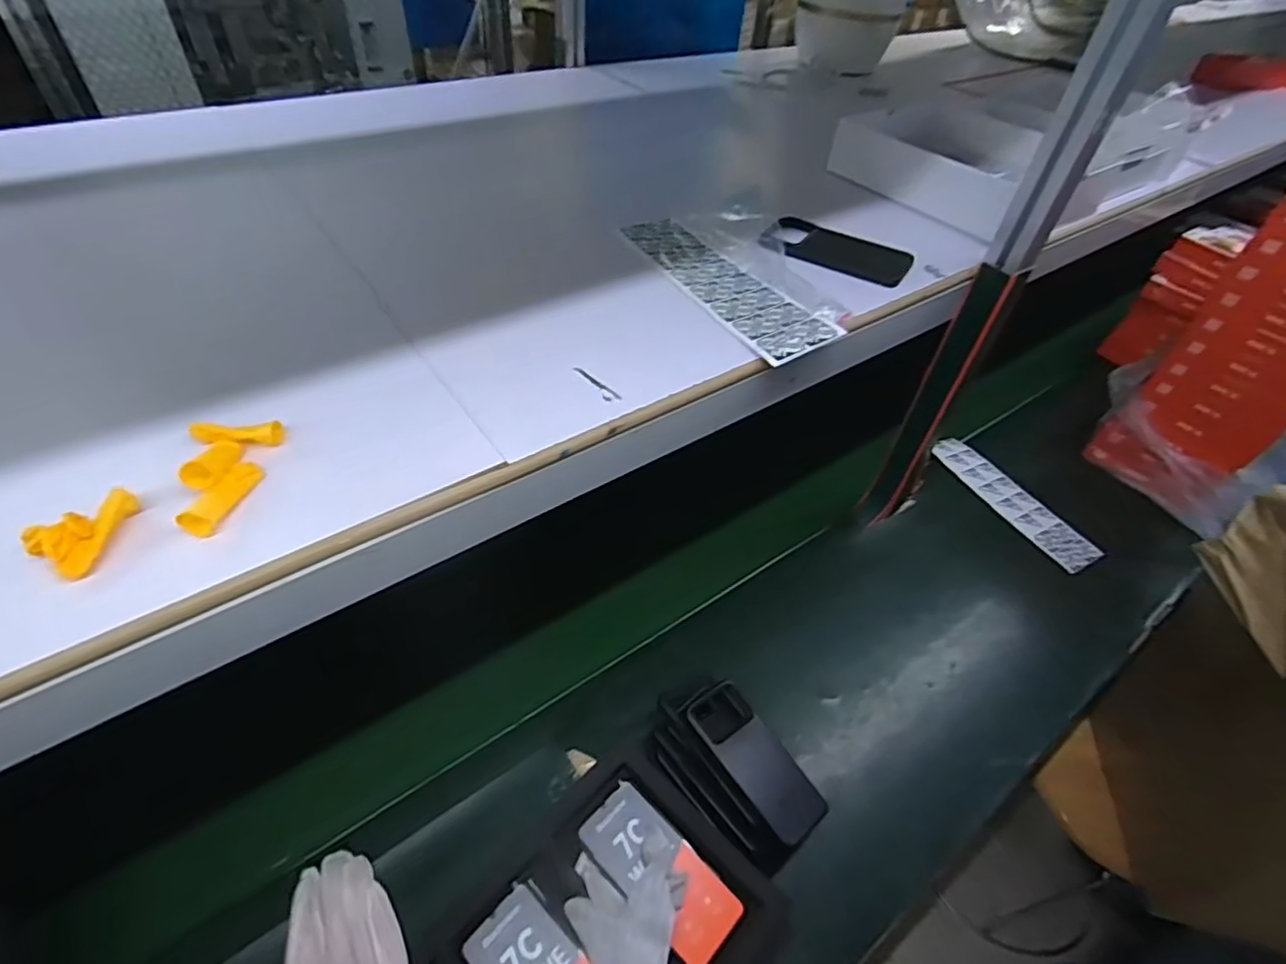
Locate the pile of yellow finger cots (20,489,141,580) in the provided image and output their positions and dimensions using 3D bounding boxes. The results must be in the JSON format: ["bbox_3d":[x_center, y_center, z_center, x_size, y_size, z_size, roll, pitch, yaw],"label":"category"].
[{"bbox_3d":[-0.326,0.028,0.366,0.039,0.016,0.055,28,50,20],"label":"pile of yellow finger cots"}]

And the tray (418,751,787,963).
[{"bbox_3d":[-0.102,0.459,0.493,0.223,0.052,0.467,35,53,26],"label":"tray"}]

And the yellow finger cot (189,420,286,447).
[{"bbox_3d":[-0.285,-0.035,0.435,0.060,0.014,0.015,2,46,-3],"label":"yellow finger cot"}]

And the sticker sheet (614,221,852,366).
[{"bbox_3d":[0.073,-0.211,0.646,0.080,0.007,0.299,-23,50,-19],"label":"sticker sheet"}]

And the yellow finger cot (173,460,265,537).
[{"bbox_3d":[-0.266,0.008,0.394,0.019,0.012,0.061,12,47,7],"label":"yellow finger cot"}]

